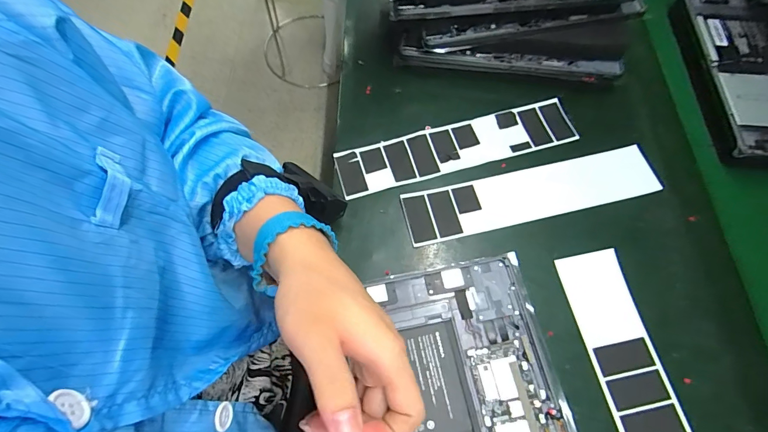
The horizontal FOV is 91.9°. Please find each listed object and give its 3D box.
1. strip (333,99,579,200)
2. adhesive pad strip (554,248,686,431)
[{"bbox_3d":[0.082,-0.078,0.414,0.268,0.005,0.056,-16,67,-5],"label":"strip"},{"bbox_3d":[0.220,0.161,0.312,0.055,0.007,0.268,-9,66,-5],"label":"adhesive pad strip"}]

